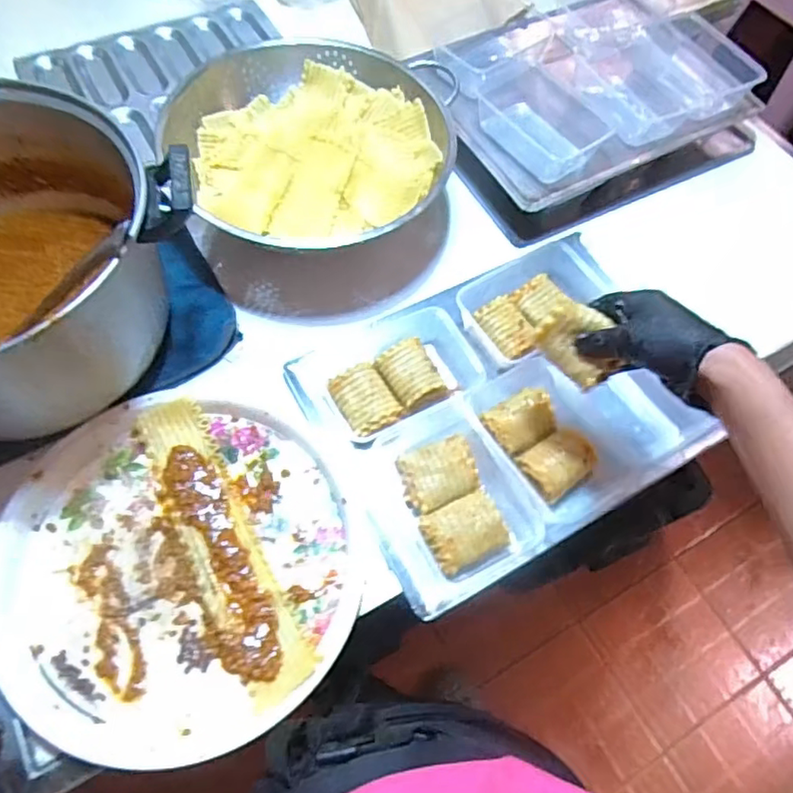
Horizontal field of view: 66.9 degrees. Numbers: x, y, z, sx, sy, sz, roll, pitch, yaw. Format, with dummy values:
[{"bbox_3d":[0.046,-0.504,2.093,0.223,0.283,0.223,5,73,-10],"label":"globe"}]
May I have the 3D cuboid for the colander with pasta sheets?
[{"bbox_3d":[-0.103,-0.286,0.774,0.334,0.113,0.354,7,64,0],"label":"colander with pasta sheets"}]

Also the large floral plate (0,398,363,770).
[{"bbox_3d":[-0.213,0.161,0.591,0.341,0.024,0.329,1,64,-3],"label":"large floral plate"}]

